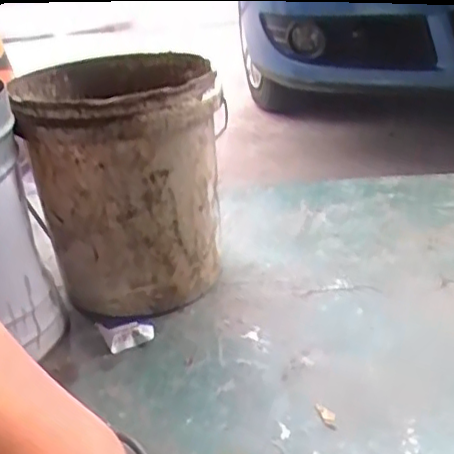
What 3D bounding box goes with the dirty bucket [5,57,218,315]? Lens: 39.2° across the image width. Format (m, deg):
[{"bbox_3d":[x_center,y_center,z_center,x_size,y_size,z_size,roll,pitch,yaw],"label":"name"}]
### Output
[{"bbox_3d":[-0.139,-0.063,0.940,0.246,0.325,0.293,-13,27,-11],"label":"dirty bucket"}]

